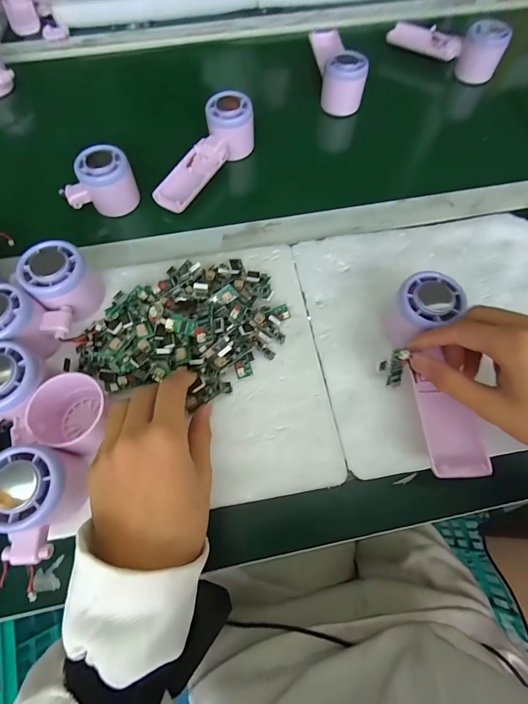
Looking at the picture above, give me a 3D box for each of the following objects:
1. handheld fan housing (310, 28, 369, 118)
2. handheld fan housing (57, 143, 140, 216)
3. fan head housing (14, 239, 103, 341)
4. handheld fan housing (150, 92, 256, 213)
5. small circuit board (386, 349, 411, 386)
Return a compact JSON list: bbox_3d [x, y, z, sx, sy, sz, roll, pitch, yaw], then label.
[{"bbox_3d":[0.098,-0.417,0.505,0.055,0.054,0.147,-10,68,-6],"label":"handheld fan housing"},{"bbox_3d":[-0.189,-0.194,0.408,0.077,0.050,0.053,-5,68,-4],"label":"handheld fan housing"},{"bbox_3d":[-0.180,-0.056,0.328,0.056,0.053,0.078,-31,72,-13],"label":"fan head housing"},{"bbox_3d":[-0.072,-0.238,0.428,0.056,0.054,0.159,29,70,9],"label":"handheld fan housing"},{"bbox_3d":[0.113,0.014,0.304,0.013,0.037,0.008,-3,39,-3],"label":"small circuit board"}]

